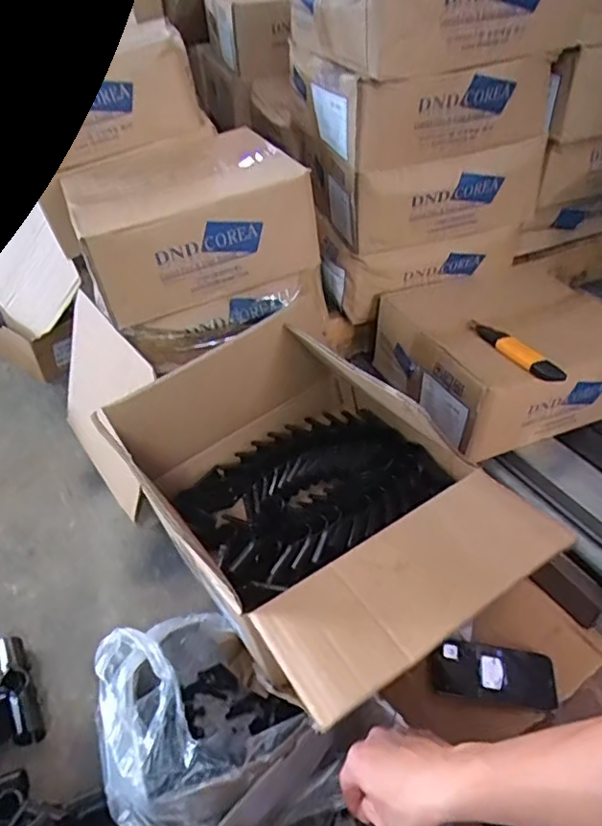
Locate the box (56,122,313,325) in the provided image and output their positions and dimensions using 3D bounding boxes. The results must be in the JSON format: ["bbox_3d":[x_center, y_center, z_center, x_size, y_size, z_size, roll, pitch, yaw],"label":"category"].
[{"bbox_3d":[-0.184,-0.308,0.957,0.329,0.146,0.300,-20,43,-21],"label":"box"}]

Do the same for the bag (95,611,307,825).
[{"bbox_3d":[-0.122,0.325,0.652,0.181,0.141,0.204,-24,45,-24],"label":"bag"}]

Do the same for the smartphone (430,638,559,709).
[{"bbox_3d":[0.229,0.308,0.732,0.141,0.015,0.068,5,40,8],"label":"smartphone"}]

